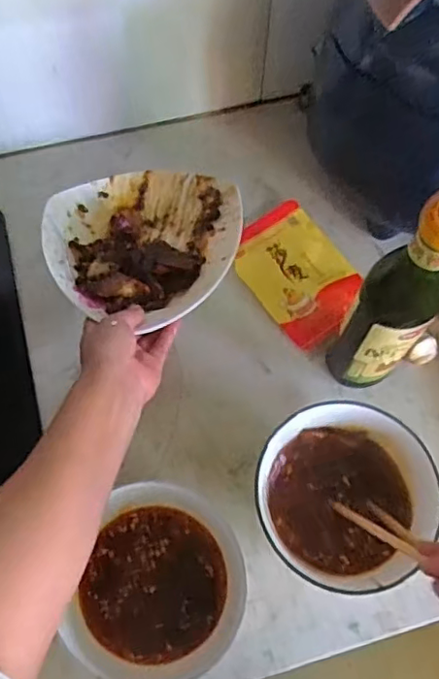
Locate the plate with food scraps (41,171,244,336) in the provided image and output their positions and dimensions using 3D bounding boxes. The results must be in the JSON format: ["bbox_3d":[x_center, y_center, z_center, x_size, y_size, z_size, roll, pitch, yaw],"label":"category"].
[{"bbox_3d":[-0.077,-0.093,0.587,0.190,0.043,0.175,0,67,-1],"label":"plate with food scraps"}]

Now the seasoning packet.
[{"bbox_3d":[0.081,-0.072,0.609,0.103,0.017,0.150,-33,71,-14],"label":"seasoning packet"}]

